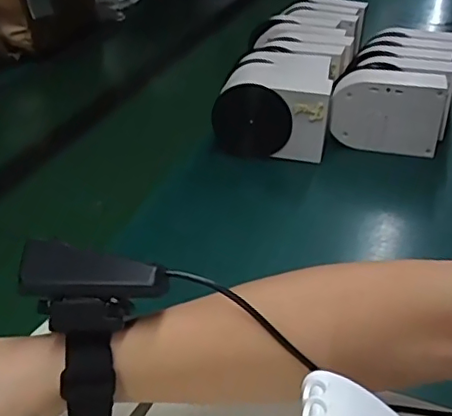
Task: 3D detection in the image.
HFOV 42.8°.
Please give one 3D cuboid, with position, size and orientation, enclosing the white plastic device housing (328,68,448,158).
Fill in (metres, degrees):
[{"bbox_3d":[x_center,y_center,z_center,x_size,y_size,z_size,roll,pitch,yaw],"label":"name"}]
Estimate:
[{"bbox_3d":[0.202,-0.116,0.722,0.137,0.104,0.046,5,34,11],"label":"white plastic device housing"}]

